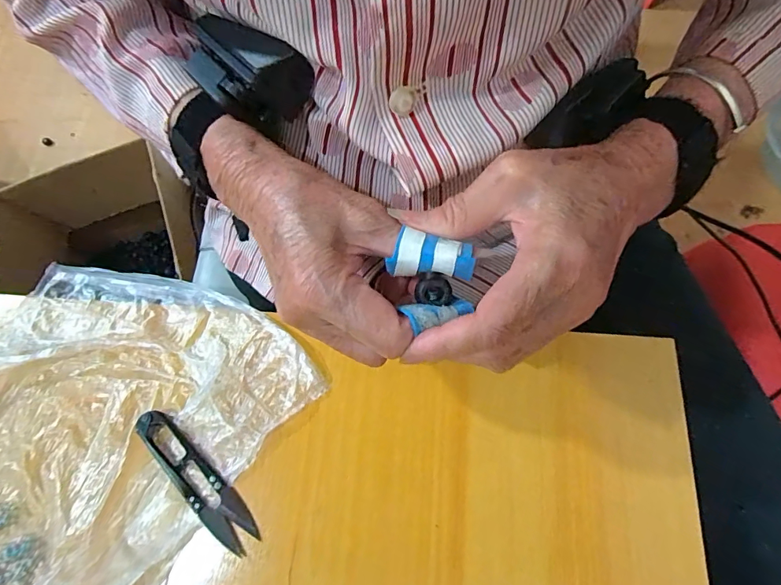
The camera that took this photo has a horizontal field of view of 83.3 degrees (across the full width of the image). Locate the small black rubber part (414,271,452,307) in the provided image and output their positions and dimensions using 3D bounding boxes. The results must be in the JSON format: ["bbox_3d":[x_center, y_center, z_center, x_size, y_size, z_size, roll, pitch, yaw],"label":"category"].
[{"bbox_3d":[0.021,-0.002,0.212,0.018,0.005,0.015,12,69,8],"label":"small black rubber part"}]

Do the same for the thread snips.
[{"bbox_3d":[-0.118,0.112,0.264,0.102,0.009,0.023,40,75,17],"label":"thread snips"}]

